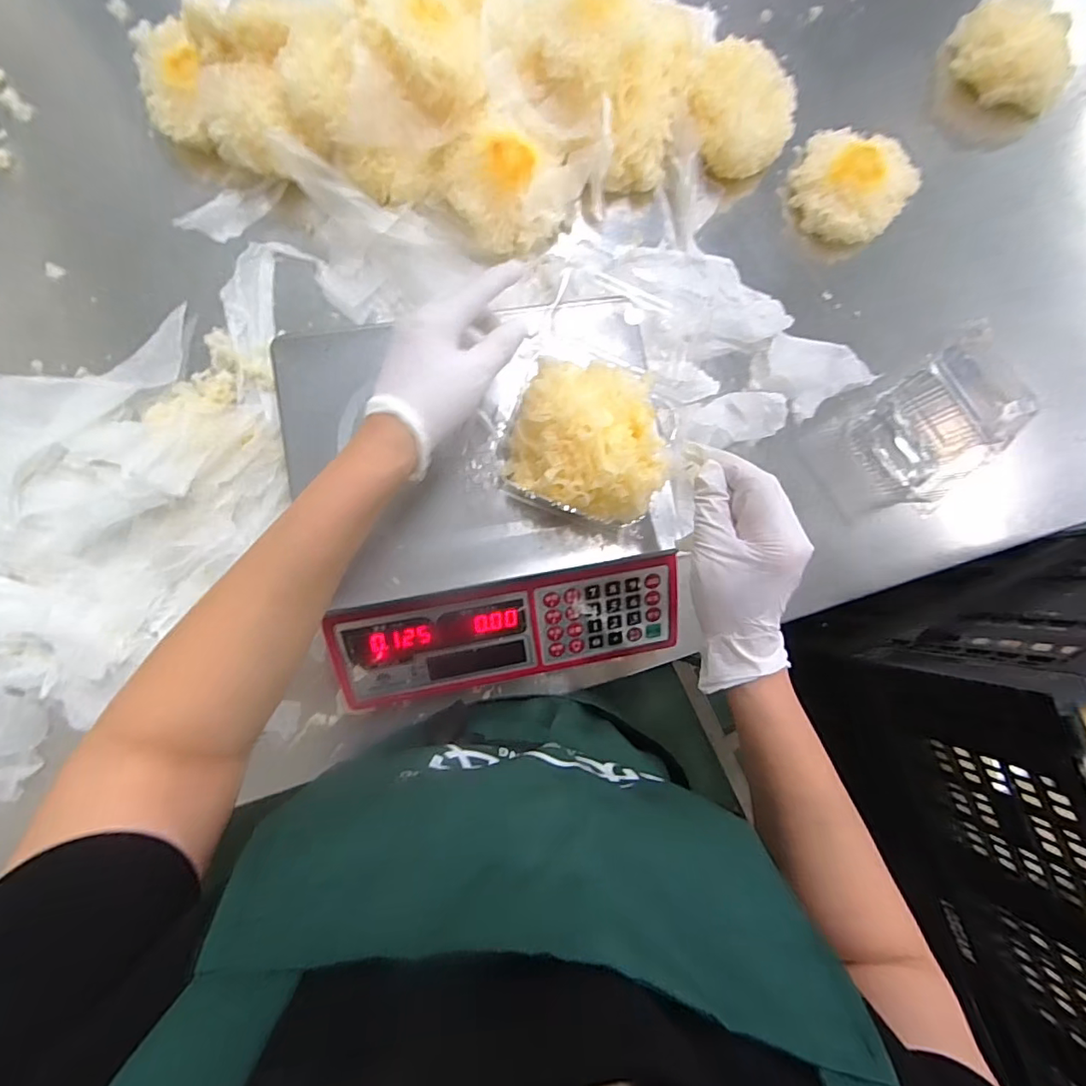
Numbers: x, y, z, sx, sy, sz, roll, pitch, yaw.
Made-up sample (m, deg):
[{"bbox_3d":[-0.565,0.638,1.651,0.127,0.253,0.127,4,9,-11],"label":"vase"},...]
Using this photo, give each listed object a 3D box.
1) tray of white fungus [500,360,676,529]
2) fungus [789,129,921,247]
[{"bbox_3d":[0.033,-0.075,0.383,0.114,0.057,0.108,11,83,-6],"label":"tray of white fungus"},{"bbox_3d":[0.348,-0.407,0.602,0.125,0.051,0.130,1,84,-7],"label":"fungus"}]

